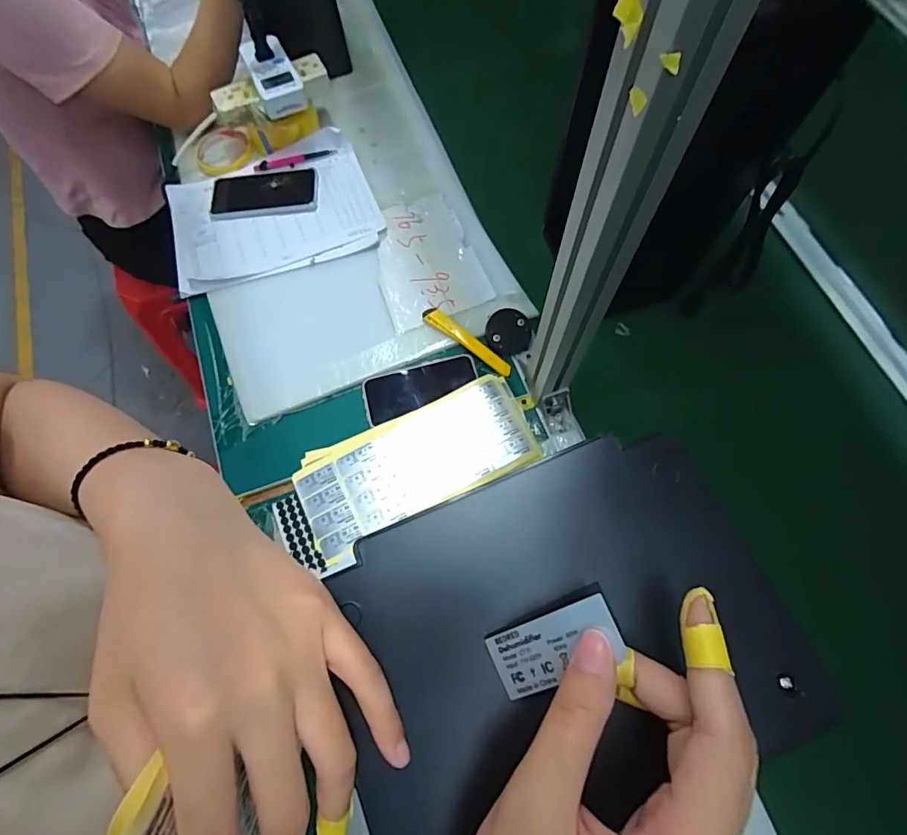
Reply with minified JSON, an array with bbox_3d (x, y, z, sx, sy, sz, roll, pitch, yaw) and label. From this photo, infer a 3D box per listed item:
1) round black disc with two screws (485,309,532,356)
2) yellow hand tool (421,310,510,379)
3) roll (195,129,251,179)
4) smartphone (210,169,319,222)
[{"bbox_3d":[0.072,-0.112,0.632,0.059,0.016,0.058,-1,70,2],"label":"round black disc with two screws"},{"bbox_3d":[0.018,-0.102,0.634,0.135,0.012,0.022,37,74,13],"label":"yellow hand tool"},{"bbox_3d":[-0.370,-0.425,0.771,0.086,0.016,0.097,-10,70,-3],"label":"roll"},{"bbox_3d":[-0.288,-0.341,0.735,0.163,0.011,0.085,-3,70,0],"label":"smartphone"}]

